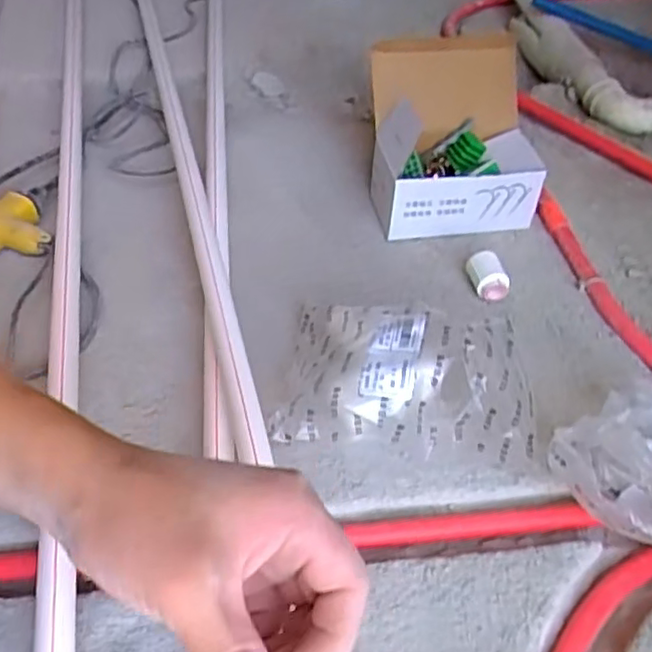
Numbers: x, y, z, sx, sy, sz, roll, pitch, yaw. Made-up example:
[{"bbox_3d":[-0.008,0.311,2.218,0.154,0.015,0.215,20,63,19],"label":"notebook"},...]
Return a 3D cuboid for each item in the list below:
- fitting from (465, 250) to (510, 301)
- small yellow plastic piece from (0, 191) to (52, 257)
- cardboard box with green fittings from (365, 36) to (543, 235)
[{"bbox_3d":[0.174,-0.054,0.710,0.033,0.033,0.049,-9,46,-11],"label":"fitting"},{"bbox_3d":[-0.358,-0.106,0.722,0.099,0.044,0.087,-13,46,-14],"label":"small yellow plastic piece"},{"bbox_3d":[0.146,-0.226,0.788,0.193,0.168,0.171,-7,45,-9],"label":"cardboard box with green fittings"}]

